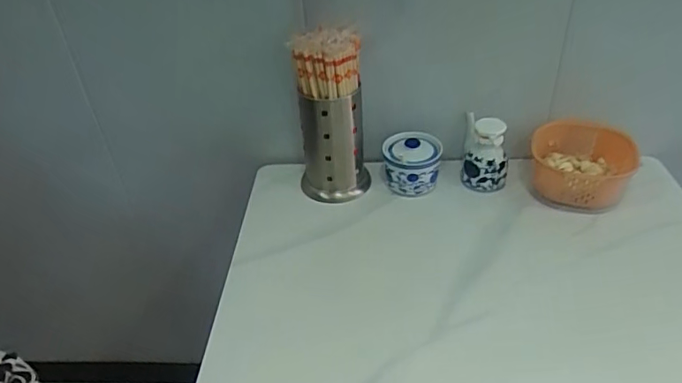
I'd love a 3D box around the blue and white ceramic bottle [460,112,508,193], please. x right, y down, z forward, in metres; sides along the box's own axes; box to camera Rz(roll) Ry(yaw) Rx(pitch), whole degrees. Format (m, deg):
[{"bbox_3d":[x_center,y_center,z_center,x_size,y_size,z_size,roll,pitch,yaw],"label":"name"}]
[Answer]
[{"bbox_3d":[0.240,-0.069,0.865,0.079,0.111,0.079,10,39,19],"label":"blue and white ceramic bottle"}]

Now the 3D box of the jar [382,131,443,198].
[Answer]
[{"bbox_3d":[0.121,-0.052,0.881,0.093,0.079,0.107,4,38,12],"label":"jar"}]

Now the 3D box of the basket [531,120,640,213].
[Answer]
[{"bbox_3d":[0.388,-0.047,0.836,0.156,0.079,0.169,14,41,23],"label":"basket"}]

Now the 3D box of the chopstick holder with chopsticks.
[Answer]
[{"bbox_3d":[-0.017,-0.114,0.832,0.113,0.267,0.099,-5,37,0],"label":"chopstick holder with chopsticks"}]

